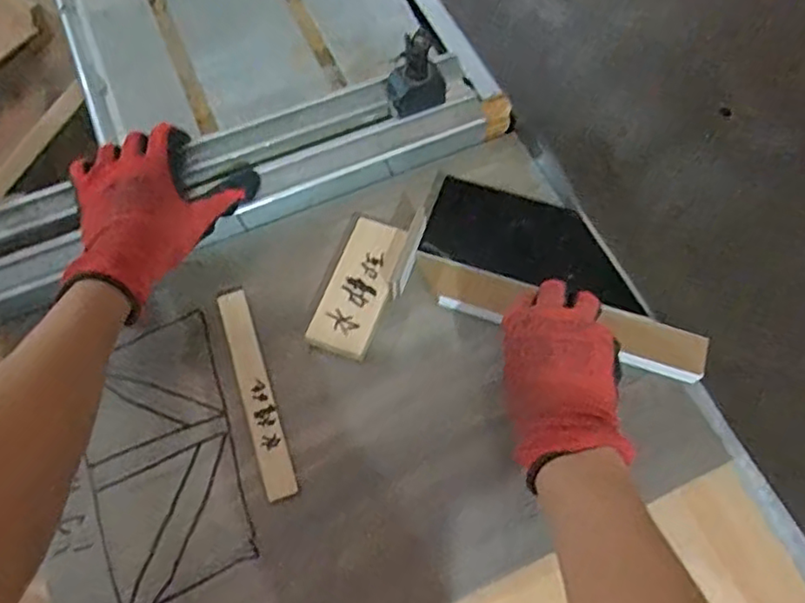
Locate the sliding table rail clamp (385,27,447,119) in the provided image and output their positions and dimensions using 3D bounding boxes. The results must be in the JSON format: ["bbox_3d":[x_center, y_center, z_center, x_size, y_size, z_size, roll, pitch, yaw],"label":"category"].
[{"bbox_3d":[0.013,-0.203,0.551,0.051,0.072,0.029,-13,65,-5],"label":"sliding table rail clamp"}]

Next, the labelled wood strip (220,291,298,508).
[{"bbox_3d":[-0.120,0.071,0.505,0.025,0.008,0.181,-18,66,-7],"label":"labelled wood strip"}]

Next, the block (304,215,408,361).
[{"bbox_3d":[-0.035,-0.013,0.533,0.054,0.013,0.124,19,67,10],"label":"block"}]

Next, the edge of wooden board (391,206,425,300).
[{"bbox_3d":[0.006,-0.042,0.535,0.012,0.032,0.079,17,81,8],"label":"edge of wooden board"}]

